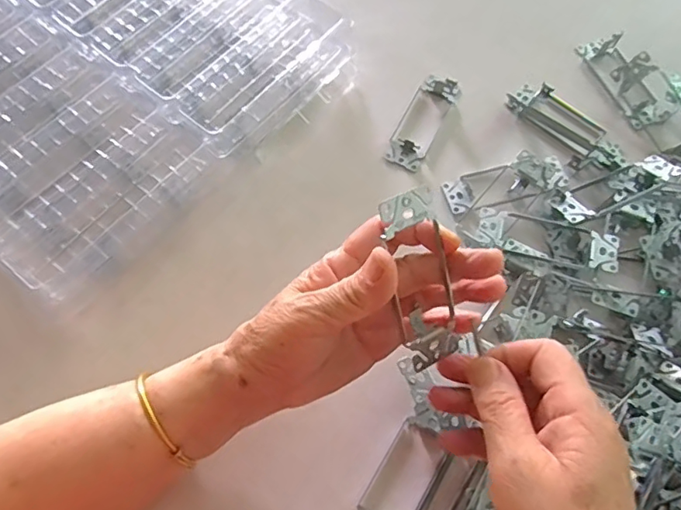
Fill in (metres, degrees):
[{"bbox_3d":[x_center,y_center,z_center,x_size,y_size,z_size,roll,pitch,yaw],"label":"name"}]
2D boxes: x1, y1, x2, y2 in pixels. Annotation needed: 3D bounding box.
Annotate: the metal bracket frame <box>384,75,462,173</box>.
[{"bbox_3d":[0.074,-0.125,0.484,0.038,0.021,0.098,28,70,11],"label":"metal bracket frame"}]

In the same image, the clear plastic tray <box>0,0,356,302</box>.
[{"bbox_3d":[-0.248,-0.196,0.490,0.415,0.056,0.350,39,72,14],"label":"clear plastic tray"}]

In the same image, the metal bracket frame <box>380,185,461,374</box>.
[{"bbox_3d":[0.045,0.015,0.296,0.033,0.105,0.010,-21,26,-9],"label":"metal bracket frame"}]

